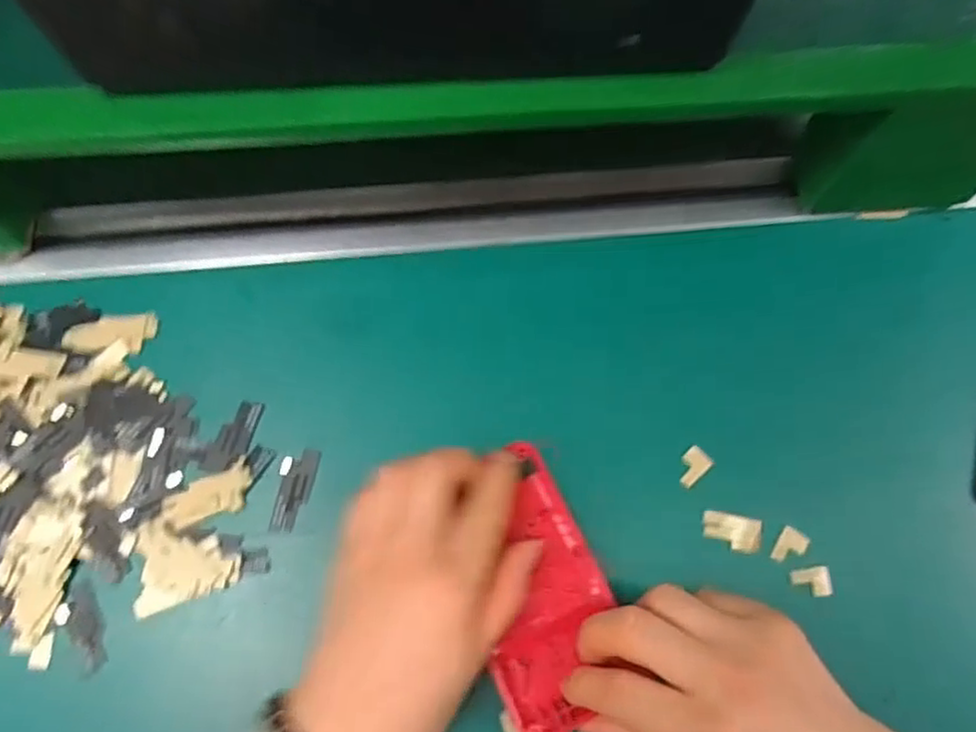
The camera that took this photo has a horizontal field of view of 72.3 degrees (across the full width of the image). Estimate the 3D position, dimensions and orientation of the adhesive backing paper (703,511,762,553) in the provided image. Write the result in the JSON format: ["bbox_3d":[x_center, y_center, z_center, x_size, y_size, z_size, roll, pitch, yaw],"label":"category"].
[{"bbox_3d":[0.119,0.081,0.328,0.028,0.005,0.017,12,73,3],"label":"adhesive backing paper"}]

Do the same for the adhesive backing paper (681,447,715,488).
[{"bbox_3d":[0.102,0.051,0.335,0.020,0.004,0.013,-42,78,-12],"label":"adhesive backing paper"}]

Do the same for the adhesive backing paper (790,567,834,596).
[{"bbox_3d":[0.156,0.104,0.321,0.018,0.005,0.014,-7,73,-3],"label":"adhesive backing paper"}]

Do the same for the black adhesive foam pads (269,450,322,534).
[{"bbox_3d":[-0.096,0.061,0.329,0.018,0.004,0.041,10,73,2],"label":"black adhesive foam pads"}]

